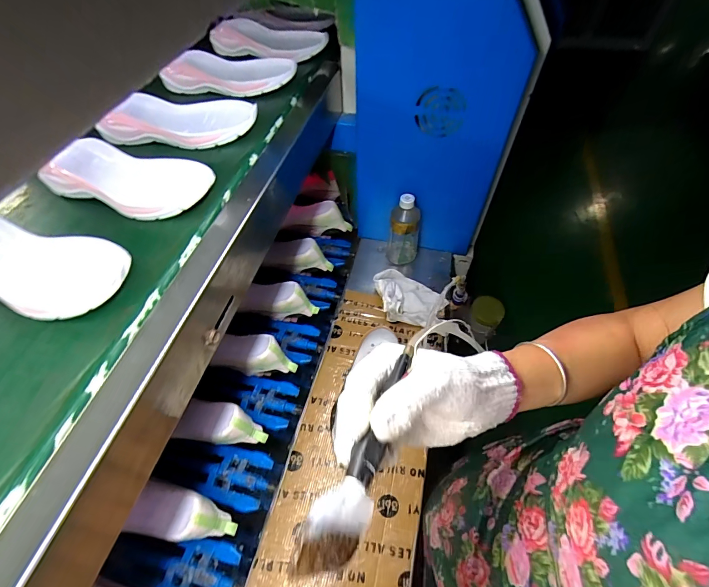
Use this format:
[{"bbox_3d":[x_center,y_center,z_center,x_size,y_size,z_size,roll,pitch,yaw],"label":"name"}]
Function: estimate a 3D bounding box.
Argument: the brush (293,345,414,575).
[{"bbox_3d":[0.011,0.095,0.228,0.030,0.019,0.153,20,46,14],"label":"brush"}]

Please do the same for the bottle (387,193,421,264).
[{"bbox_3d":[0.114,-0.149,0.798,0.070,0.185,0.070,7,58,7],"label":"bottle"}]

